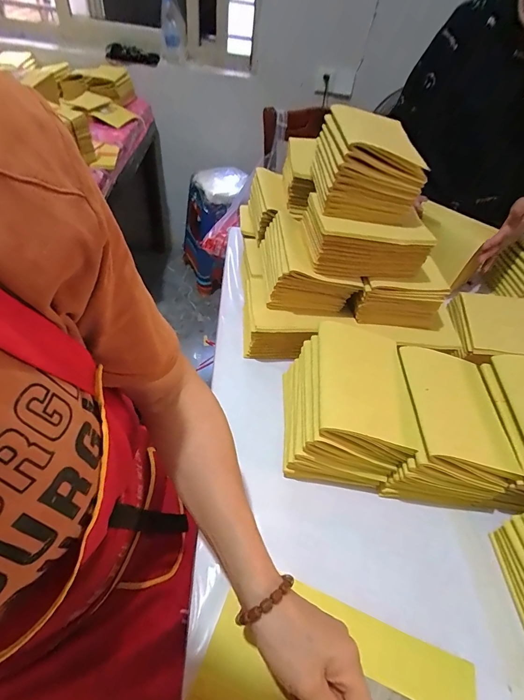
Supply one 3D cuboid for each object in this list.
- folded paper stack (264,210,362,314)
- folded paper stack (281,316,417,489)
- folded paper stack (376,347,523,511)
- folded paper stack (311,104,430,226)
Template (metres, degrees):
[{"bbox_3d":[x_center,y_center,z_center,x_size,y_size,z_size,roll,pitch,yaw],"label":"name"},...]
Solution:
[{"bbox_3d":[0.067,-0.142,0.567,0.128,0.081,0.172,0,48,-9],"label":"folded paper stack"},{"bbox_3d":[0.103,0.063,0.456,0.139,0.097,0.189,7,47,-3],"label":"folded paper stack"},{"bbox_3d":[0.224,0.095,0.450,0.135,0.100,0.164,8,47,-2],"label":"folded paper stack"},{"bbox_3d":[0.139,-0.252,0.485,0.119,0.087,0.133,3,48,-7],"label":"folded paper stack"}]

